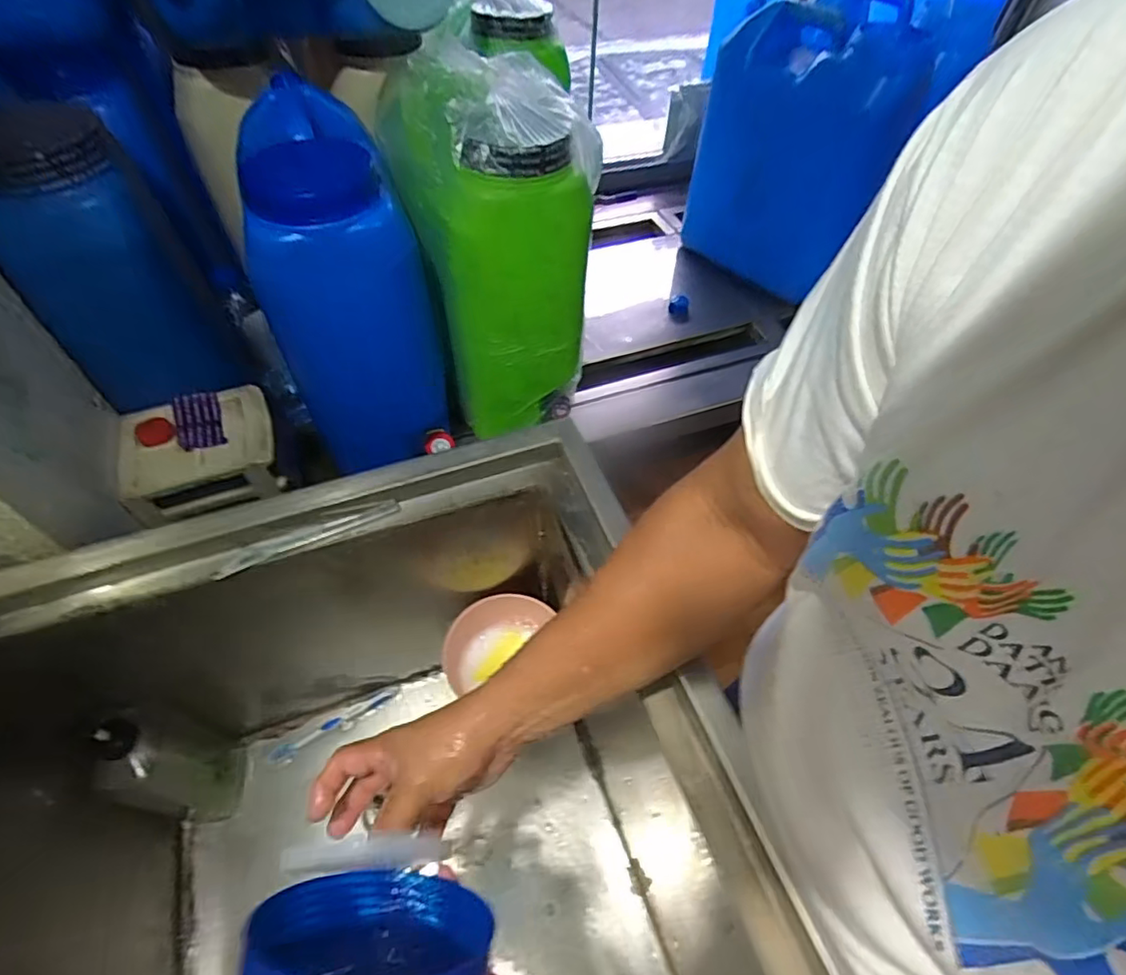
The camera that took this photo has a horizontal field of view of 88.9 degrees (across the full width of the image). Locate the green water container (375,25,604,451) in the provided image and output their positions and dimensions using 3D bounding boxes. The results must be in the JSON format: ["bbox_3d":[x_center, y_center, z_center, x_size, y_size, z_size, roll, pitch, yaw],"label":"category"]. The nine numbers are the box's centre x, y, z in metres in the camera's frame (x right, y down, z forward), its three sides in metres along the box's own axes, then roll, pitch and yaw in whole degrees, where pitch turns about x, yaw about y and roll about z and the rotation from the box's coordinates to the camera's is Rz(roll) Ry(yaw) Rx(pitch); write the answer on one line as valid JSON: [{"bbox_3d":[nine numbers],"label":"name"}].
[{"bbox_3d":[-0.080,-0.300,0.747,0.226,0.364,0.246,-5,54,-6],"label":"green water container"}]

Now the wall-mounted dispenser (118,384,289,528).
[{"bbox_3d":[-0.442,-0.044,0.708,0.167,0.061,0.135,-19,56,-16],"label":"wall-mounted dispenser"}]

